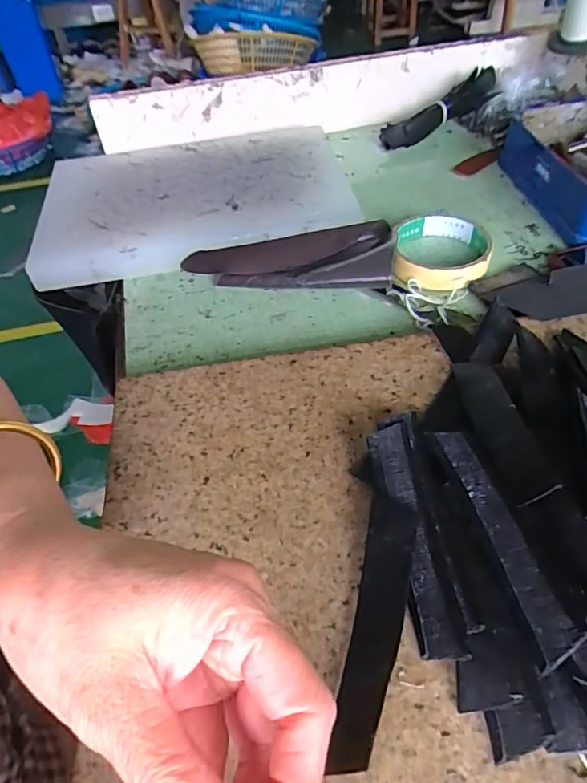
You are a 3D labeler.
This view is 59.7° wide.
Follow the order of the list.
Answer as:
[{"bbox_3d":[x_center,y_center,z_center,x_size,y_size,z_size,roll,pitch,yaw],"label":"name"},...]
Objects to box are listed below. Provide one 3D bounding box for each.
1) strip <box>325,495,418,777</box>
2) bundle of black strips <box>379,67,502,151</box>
[{"bbox_3d":[0.038,0.103,0.230,0.021,0.016,0.115,9,51,13],"label":"strip"},{"bbox_3d":[0.177,-0.335,0.608,0.155,0.049,0.032,-23,51,-14],"label":"bundle of black strips"}]

